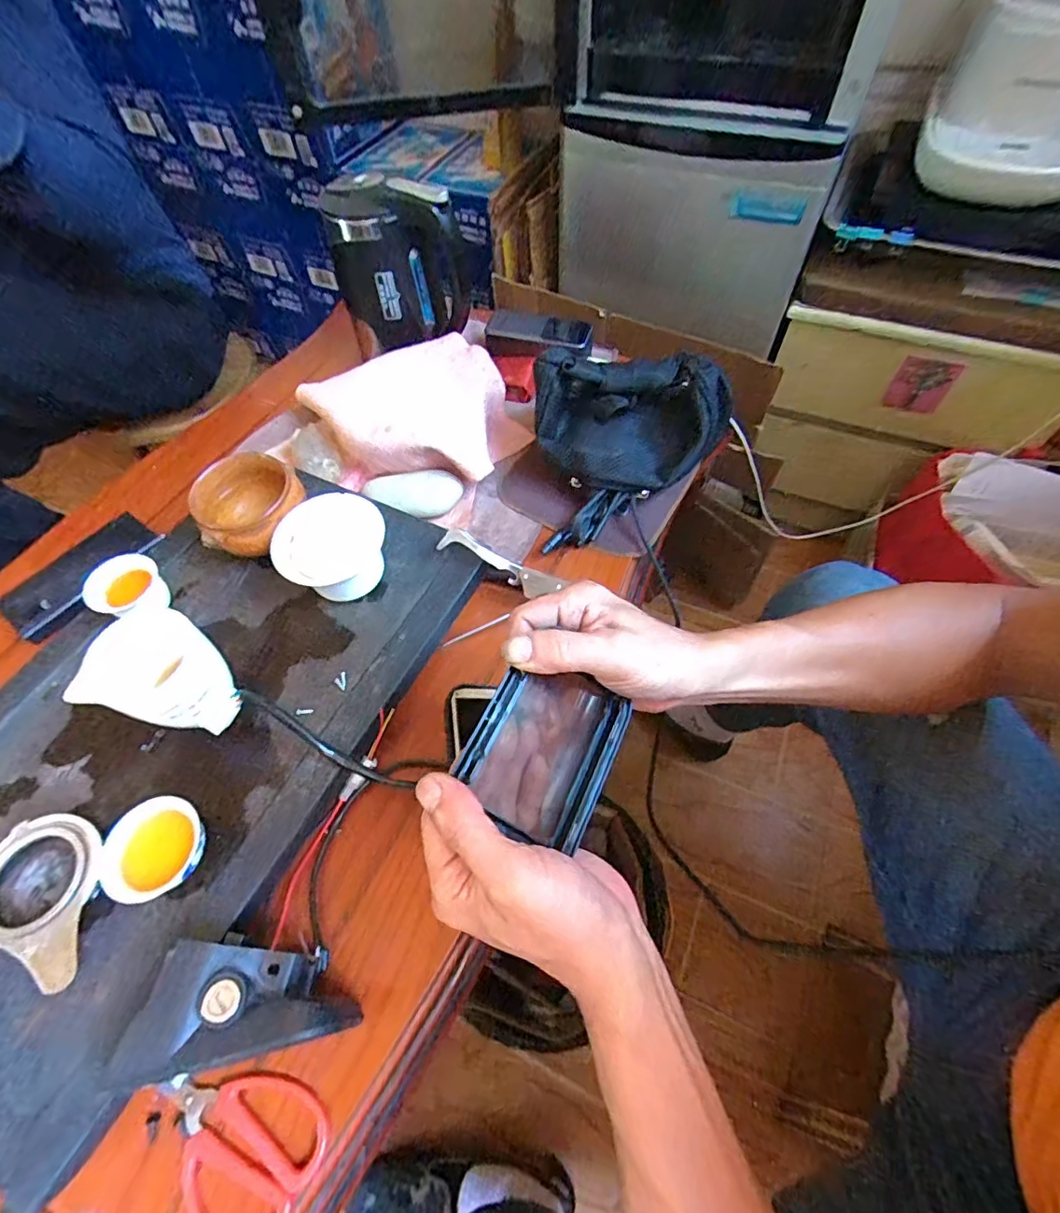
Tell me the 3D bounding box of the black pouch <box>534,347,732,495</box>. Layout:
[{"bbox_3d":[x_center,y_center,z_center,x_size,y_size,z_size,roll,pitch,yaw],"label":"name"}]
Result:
[{"bbox_3d":[0.106,-0.193,0.575,0.195,0.128,0.070,3,16,-1],"label":"black pouch"}]

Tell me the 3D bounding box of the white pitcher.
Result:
[{"bbox_3d":[-0.268,0.059,0.415,0.088,0.085,0.080,14,60,10],"label":"white pitcher"}]

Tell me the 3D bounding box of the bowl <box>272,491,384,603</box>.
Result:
[{"bbox_3d":[-0.170,-0.046,0.468,0.083,0.066,0.081,-1,59,1],"label":"bowl"}]

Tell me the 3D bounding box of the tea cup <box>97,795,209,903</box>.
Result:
[{"bbox_3d":[-0.260,0.170,0.378,0.059,0.034,0.064,-1,59,1],"label":"tea cup"}]

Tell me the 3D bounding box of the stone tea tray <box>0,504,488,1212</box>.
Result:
[{"bbox_3d":[-0.289,0.084,0.438,0.327,0.046,0.505,22,62,15],"label":"stone tea tray"}]

